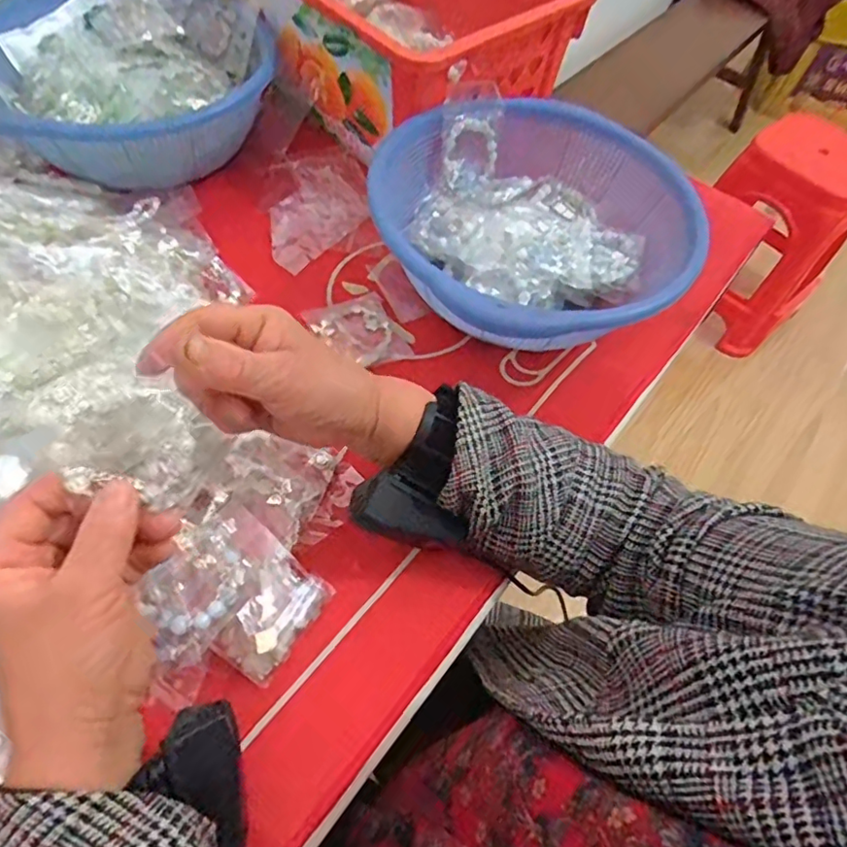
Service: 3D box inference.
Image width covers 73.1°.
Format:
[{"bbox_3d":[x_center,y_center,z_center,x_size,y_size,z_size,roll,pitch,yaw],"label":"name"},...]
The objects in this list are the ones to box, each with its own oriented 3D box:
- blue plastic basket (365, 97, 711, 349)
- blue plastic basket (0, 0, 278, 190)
[{"bbox_3d":[0.081,-0.158,0.483,0.225,0.103,0.247,2,57,-4],"label":"blue plastic basket"},{"bbox_3d":[-0.273,-0.328,0.543,0.251,0.096,0.225,-10,59,-11],"label":"blue plastic basket"}]

